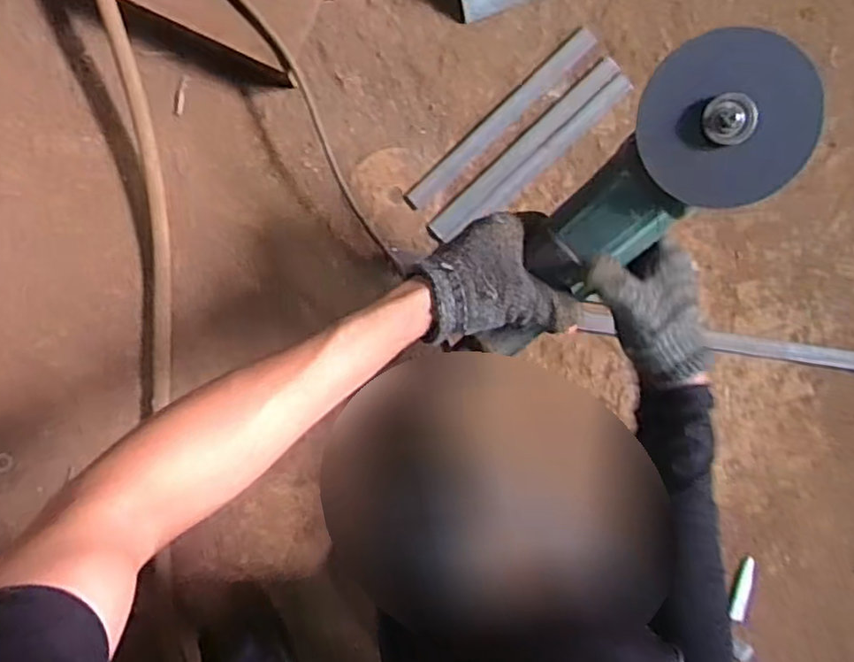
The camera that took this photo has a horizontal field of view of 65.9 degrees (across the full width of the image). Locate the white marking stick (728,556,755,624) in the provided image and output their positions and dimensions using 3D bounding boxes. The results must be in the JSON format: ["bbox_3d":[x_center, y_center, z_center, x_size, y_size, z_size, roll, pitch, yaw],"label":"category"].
[{"bbox_3d":[0.347,0.281,0.721,0.016,0.010,0.069,12,95,-1],"label":"white marking stick"}]

